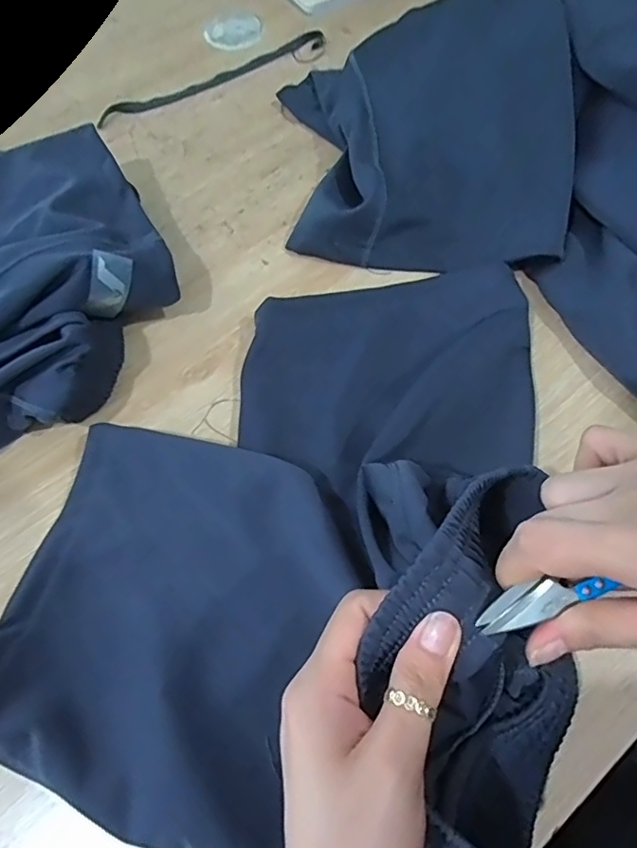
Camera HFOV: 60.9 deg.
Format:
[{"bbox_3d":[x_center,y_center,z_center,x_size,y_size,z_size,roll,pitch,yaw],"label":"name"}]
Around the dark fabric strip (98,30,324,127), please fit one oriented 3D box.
[{"bbox_3d":[-0.107,-0.357,0.557,0.249,0.010,0.019,-27,66,-10],"label":"dark fabric strip"}]

